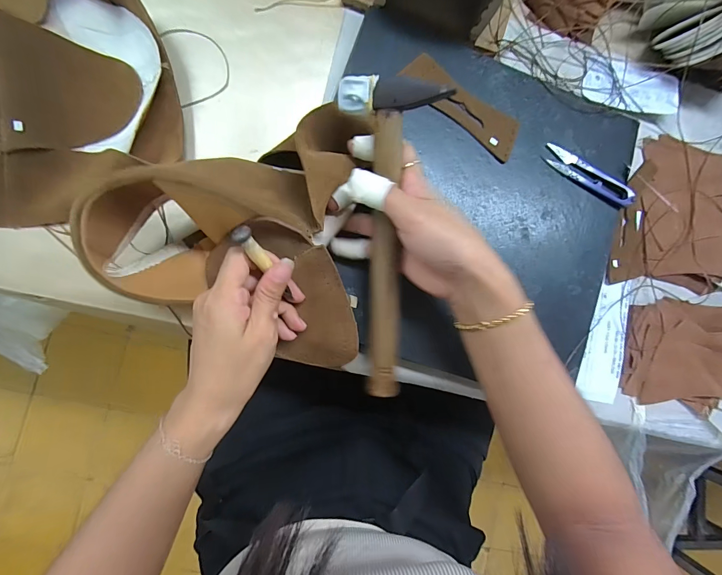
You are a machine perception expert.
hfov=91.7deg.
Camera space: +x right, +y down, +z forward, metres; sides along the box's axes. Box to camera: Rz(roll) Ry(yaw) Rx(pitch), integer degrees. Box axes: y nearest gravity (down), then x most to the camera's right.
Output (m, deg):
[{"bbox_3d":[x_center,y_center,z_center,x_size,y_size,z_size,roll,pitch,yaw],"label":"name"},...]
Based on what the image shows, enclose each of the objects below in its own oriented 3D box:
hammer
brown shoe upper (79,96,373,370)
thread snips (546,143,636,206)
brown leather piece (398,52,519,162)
[{"bbox_3d":[0.021,-0.026,0.278,0.066,0.029,0.250,-2,107,-7],"label":"hammer"},{"bbox_3d":[-0.106,-0.041,0.291,0.214,0.117,0.208,3,87,-6],"label":"brown shoe upper"},{"bbox_3d":[0.226,-0.112,0.347,0.096,0.013,0.022,28,85,-4],"label":"thread snips"},{"bbox_3d":[0.098,-0.175,0.335,0.124,0.004,0.037,36,89,-6],"label":"brown leather piece"}]

